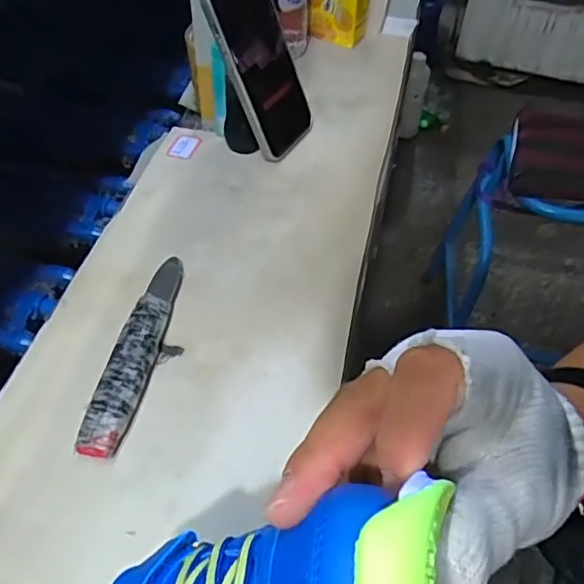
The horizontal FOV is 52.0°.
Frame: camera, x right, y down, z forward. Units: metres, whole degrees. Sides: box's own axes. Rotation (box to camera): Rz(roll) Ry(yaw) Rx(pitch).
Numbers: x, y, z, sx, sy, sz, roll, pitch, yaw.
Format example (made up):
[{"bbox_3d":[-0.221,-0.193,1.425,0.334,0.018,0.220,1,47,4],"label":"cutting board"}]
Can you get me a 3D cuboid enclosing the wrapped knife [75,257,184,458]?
[{"bbox_3d":[-0.103,0.039,0.420,0.033,0.023,0.163,12,49,8],"label":"wrapped knife"}]

